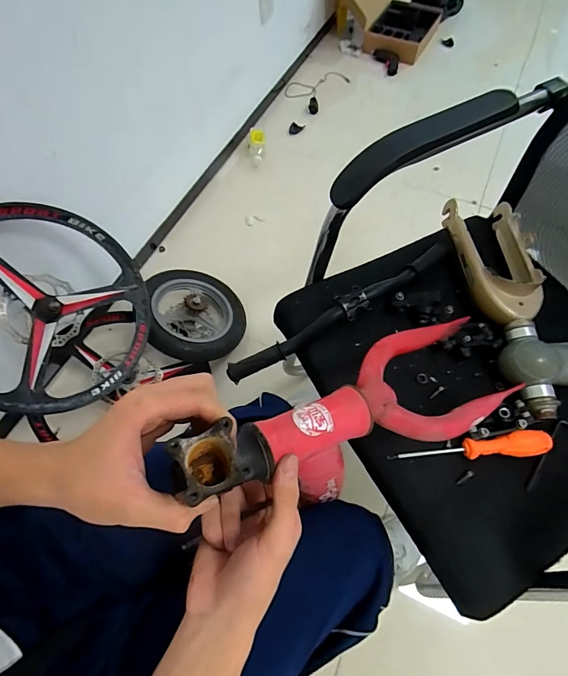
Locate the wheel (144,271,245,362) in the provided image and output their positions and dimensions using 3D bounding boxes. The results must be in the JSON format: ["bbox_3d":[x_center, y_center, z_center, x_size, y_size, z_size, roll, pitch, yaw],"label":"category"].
[{"bbox_3d":[-0.236,-0.068,1.037,0.263,0.061,0.279,14,57,-23],"label":"wheel"}]

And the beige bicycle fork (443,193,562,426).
[{"bbox_3d":[0.341,-0.066,0.571,0.118,0.058,0.372,-4,62,-1],"label":"beige bicycle fork"}]

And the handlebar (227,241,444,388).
[{"bbox_3d":[0.086,-0.038,0.581,0.399,0.082,0.036,-28,65,-13],"label":"handlebar"}]

